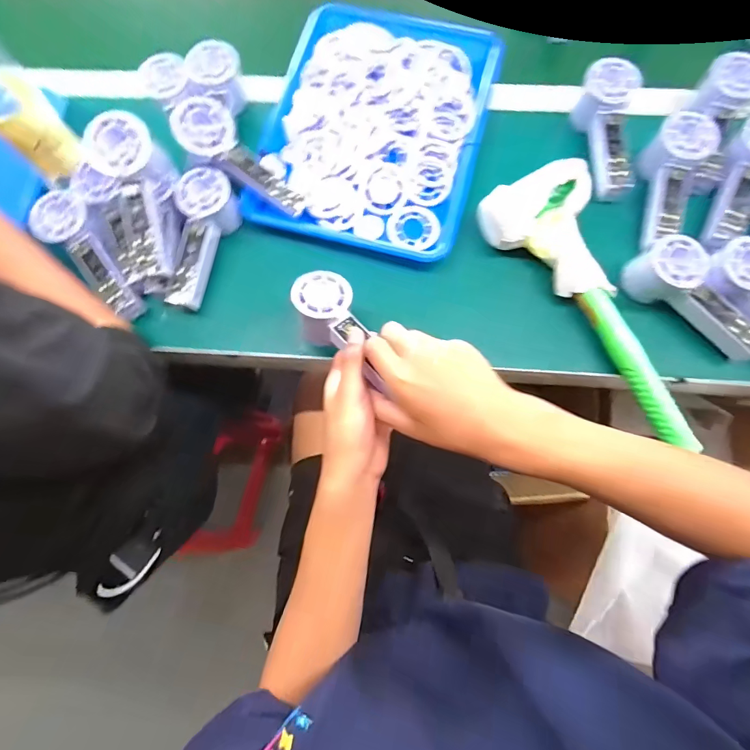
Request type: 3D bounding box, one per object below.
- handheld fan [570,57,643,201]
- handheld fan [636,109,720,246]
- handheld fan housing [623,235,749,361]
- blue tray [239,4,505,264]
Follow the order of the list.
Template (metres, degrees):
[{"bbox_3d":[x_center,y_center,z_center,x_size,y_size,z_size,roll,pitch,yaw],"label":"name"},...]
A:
[{"bbox_3d":[0.277,-0.284,0.474,0.059,0.049,0.148,-3,90,0],"label":"handheld fan"},{"bbox_3d":[0.335,-0.217,0.454,0.059,0.053,0.148,15,89,5],"label":"handheld fan"},{"bbox_3d":[0.341,-0.080,0.427,0.153,0.056,0.054,44,80,-1],"label":"handheld fan housing"},{"bbox_3d":[0.003,-0.317,0.500,0.257,0.036,0.331,15,76,5],"label":"blue tray"}]

